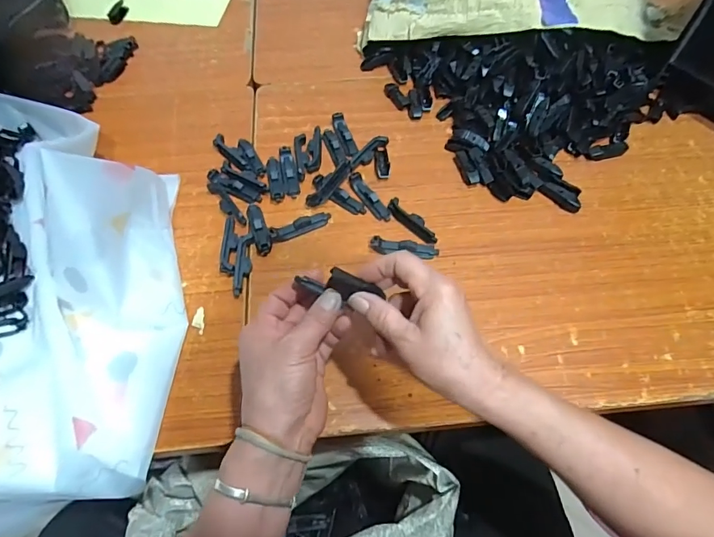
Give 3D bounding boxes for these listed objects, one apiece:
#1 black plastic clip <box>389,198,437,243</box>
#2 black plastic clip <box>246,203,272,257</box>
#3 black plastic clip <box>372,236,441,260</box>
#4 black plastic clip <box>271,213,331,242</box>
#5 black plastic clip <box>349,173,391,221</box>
[{"bbox_3d":[0.067,-0.057,0.509,0.021,0.011,0.075,-37,67,-19],"label":"black plastic clip"},{"bbox_3d":[-0.115,-0.050,0.502,0.020,0.016,0.073,-18,62,-10],"label":"black plastic clip"},{"bbox_3d":[0.055,-0.024,0.489,0.077,0.013,0.017,6,61,3],"label":"black plastic clip"},{"bbox_3d":[-0.066,-0.050,0.506,0.074,0.017,0.013,-24,63,-13],"label":"black plastic clip"},{"bbox_3d":[0.015,-0.088,0.528,0.018,0.012,0.075,-28,64,-15],"label":"black plastic clip"}]

